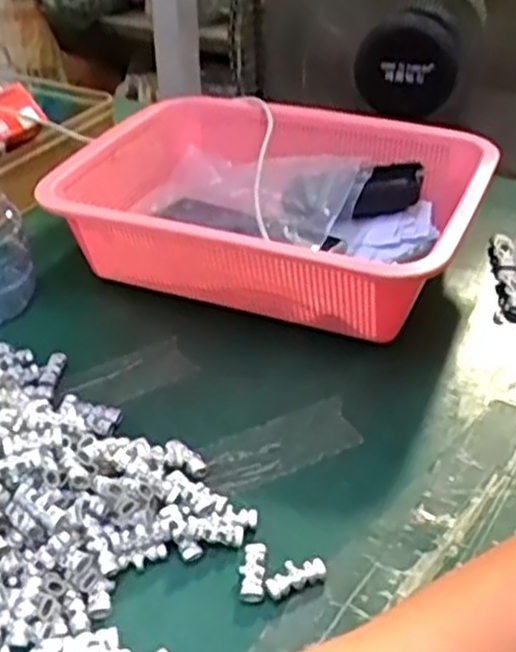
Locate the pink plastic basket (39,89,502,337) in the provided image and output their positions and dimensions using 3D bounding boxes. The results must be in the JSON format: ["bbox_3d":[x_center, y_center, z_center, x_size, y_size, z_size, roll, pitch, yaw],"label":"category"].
[{"bbox_3d":[0.014,-0.084,0.608,0.278,0.096,0.212,14,38,20],"label":"pink plastic basket"}]

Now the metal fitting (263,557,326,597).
[{"bbox_3d":[0.017,0.122,0.391,0.031,0.006,0.015,-17,38,-22],"label":"metal fitting"}]

